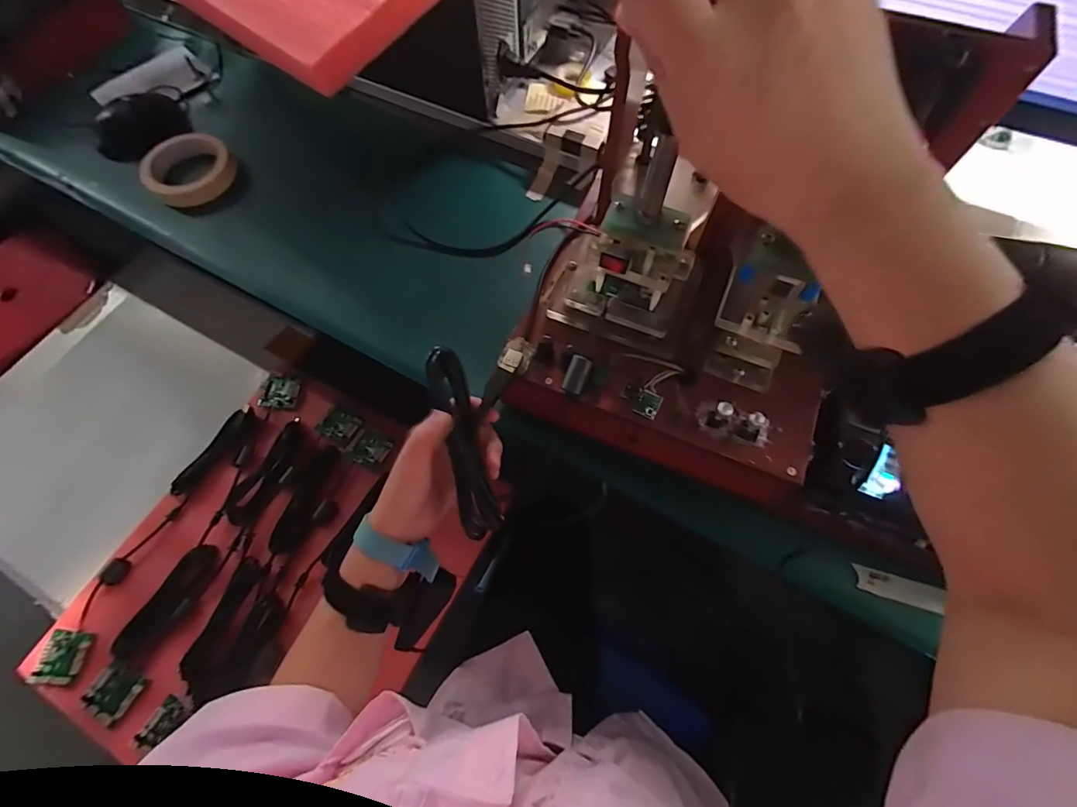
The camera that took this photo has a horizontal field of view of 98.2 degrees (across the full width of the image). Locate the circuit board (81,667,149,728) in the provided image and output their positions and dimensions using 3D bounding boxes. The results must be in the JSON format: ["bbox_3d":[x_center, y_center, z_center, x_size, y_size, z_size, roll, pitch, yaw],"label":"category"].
[{"bbox_3d":[-0.511,0.349,0.560,0.055,0.007,0.058,27,70,12],"label":"circuit board"}]

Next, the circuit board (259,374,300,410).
[{"bbox_3d":[-0.397,-0.017,0.717,0.048,0.007,0.052,10,64,-19],"label":"circuit board"}]

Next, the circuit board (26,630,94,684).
[{"bbox_3d":[-0.585,0.313,0.574,0.057,0.007,0.058,5,67,3],"label":"circuit board"}]

